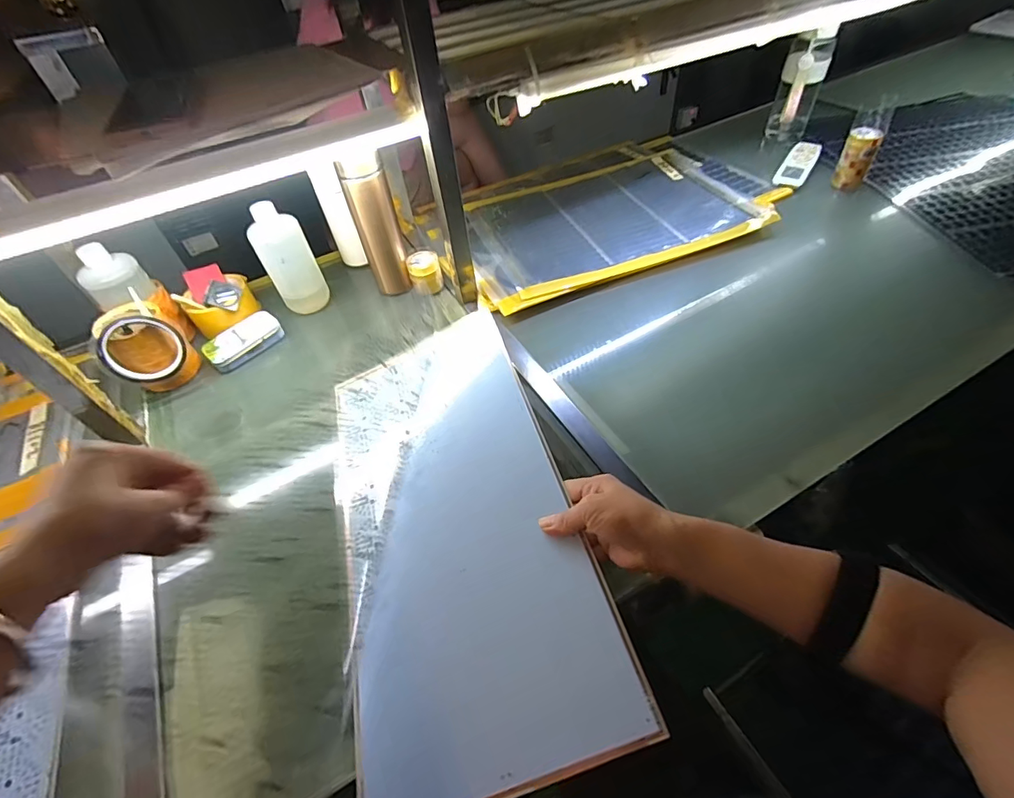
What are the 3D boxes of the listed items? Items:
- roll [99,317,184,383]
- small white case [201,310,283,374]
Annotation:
[{"bbox_3d":[-0.494,-0.067,0.625,0.093,0.096,0.028,-37,42,-21],"label":"roll"},{"bbox_3d":[-0.403,-0.091,0.709,0.111,0.025,0.060,-39,58,-24],"label":"small white case"}]

